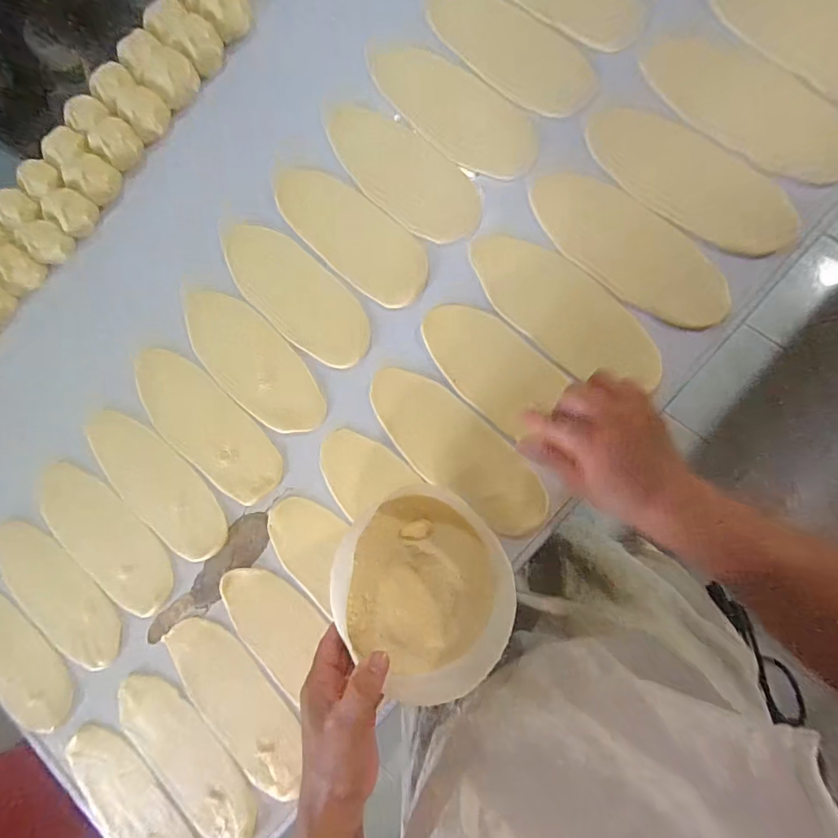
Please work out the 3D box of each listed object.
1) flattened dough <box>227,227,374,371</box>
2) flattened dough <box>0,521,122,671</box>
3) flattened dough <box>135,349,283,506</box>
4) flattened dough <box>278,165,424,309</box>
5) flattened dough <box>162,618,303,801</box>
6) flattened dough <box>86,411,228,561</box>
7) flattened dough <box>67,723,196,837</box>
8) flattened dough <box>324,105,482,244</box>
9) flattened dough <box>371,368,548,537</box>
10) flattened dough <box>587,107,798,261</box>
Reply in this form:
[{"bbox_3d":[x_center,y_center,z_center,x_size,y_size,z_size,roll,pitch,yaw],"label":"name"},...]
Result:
[{"bbox_3d":[-0.143,-0.147,0.532,0.216,0.007,0.088,42,92,9],"label":"flattened dough"},{"bbox_3d":[-0.436,0.206,0.551,0.081,0.016,0.212,-45,82,2],"label":"flattened dough"},{"bbox_3d":[-0.254,0.006,0.542,0.222,0.006,0.085,42,92,9],"label":"flattened dough"},{"bbox_3d":[-0.079,-0.216,0.533,0.219,0.011,0.084,43,92,9],"label":"flattened dough"},{"bbox_3d":[-0.202,0.313,0.509,0.212,0.013,0.083,44,92,9],"label":"flattened dough"},{"bbox_3d":[-0.312,0.077,0.540,0.215,0.008,0.089,37,91,9],"label":"flattened dough"},{"bbox_3d":[-0.325,0.453,0.524,0.214,0.023,0.092,40,94,11],"label":"flattened dough"},{"bbox_3d":[-0.022,-0.290,0.534,0.088,0.015,0.229,-45,81,2],"label":"flattened dough"},{"bbox_3d":[0.039,0.030,0.494,0.223,0.013,0.085,38,91,9],"label":"flattened dough"},{"bbox_3d":[0.279,-0.249,0.474,0.228,0.015,0.075,42,92,9],"label":"flattened dough"}]

